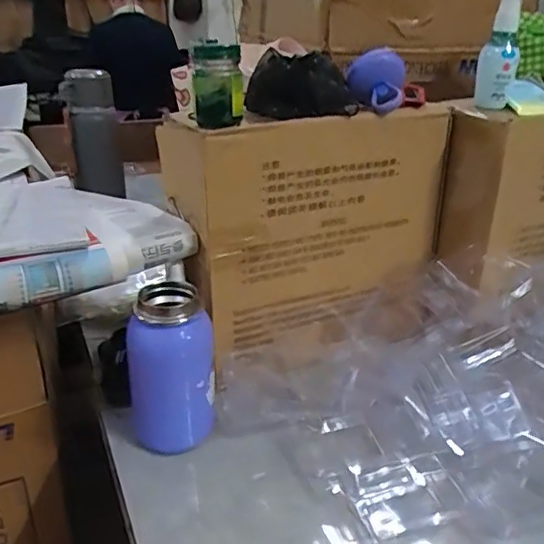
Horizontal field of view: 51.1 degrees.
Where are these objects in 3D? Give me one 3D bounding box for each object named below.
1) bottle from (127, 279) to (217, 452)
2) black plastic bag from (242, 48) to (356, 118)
[{"bbox_3d":[-0.092,0.086,0.503,0.068,0.137,0.066,1,25,-1],"label":"bottle"},{"bbox_3d":[0.028,-0.178,0.542,0.107,0.051,0.082,3,25,3],"label":"black plastic bag"}]

